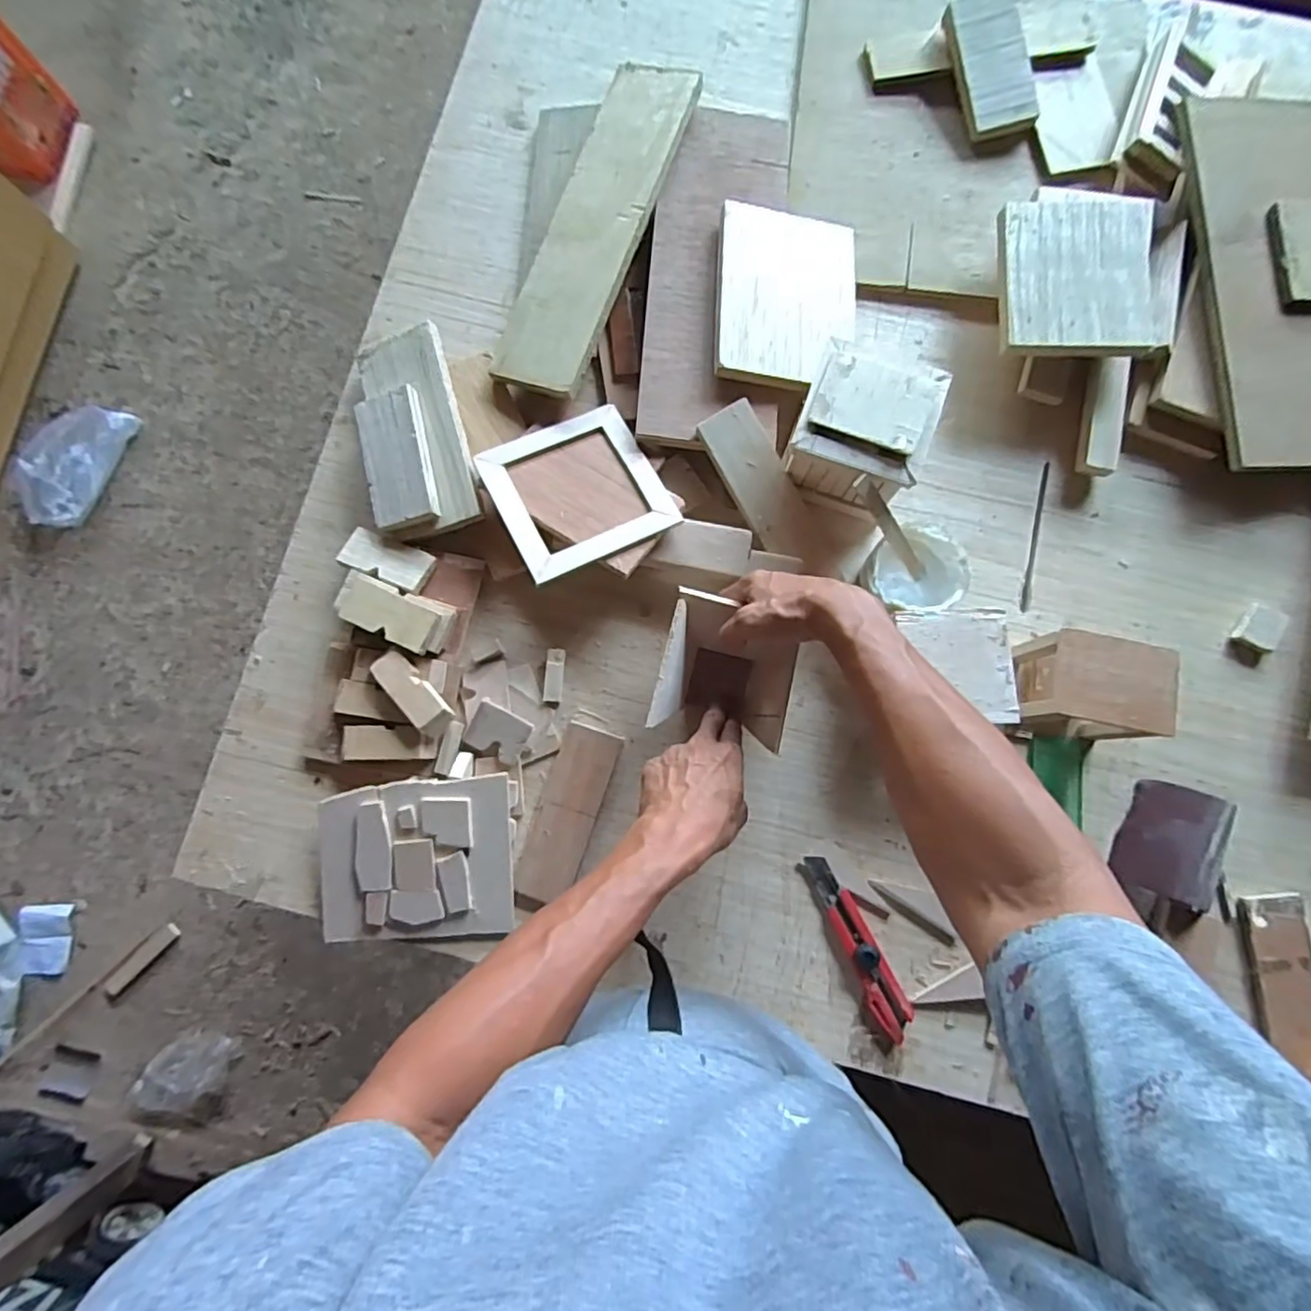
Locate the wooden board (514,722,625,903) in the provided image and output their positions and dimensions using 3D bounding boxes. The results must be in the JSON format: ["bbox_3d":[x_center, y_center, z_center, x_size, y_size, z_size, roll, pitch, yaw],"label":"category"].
[{"bbox_3d":[-0.082,0.147,0.588,0.054,0.011,0.160,19,82,4],"label":"wooden board"}]

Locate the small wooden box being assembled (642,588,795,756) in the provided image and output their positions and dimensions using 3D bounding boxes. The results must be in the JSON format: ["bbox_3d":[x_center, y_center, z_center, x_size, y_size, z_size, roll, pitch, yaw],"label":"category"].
[{"bbox_3d":[0.063,0.015,0.570,0.109,0.074,0.116,13,82,4],"label":"small wooden box being assembled"}]

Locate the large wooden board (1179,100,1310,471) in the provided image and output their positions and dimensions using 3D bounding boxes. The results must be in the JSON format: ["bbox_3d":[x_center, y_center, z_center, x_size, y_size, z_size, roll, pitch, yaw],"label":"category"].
[{"bbox_3d":[0.672,-0.378,0.633,0.256,0.018,0.380,-1,85,-6],"label":"large wooden board"}]

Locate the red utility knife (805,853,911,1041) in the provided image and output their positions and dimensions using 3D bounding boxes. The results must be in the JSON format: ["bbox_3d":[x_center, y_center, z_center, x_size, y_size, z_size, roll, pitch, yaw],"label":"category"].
[{"bbox_3d":[0.182,0.263,0.566,0.035,0.015,0.166,-28,81,-3],"label":"red utility knife"}]

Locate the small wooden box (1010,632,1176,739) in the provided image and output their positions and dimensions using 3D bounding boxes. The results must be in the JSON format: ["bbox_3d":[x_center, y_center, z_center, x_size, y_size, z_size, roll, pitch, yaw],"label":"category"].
[{"bbox_3d":[0.375,0.032,0.560,0.109,0.098,0.081,14,82,4],"label":"small wooden box"}]

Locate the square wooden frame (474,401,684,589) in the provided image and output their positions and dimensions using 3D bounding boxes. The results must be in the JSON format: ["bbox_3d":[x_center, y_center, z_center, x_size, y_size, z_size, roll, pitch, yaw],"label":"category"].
[{"bbox_3d":[-0.075,-0.158,0.592,0.148,0.007,0.157,-25,71,-11],"label":"square wooden frame"}]

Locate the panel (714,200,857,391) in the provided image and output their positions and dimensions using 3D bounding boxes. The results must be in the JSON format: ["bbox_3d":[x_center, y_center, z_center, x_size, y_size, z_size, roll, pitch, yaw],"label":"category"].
[{"bbox_3d":[0.133,-0.359,0.630,0.143,0.011,0.178,6,81,-12],"label":"panel"}]

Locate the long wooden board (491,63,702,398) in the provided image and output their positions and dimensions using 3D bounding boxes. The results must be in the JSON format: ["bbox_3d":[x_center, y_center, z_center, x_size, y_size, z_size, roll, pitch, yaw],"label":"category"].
[{"bbox_3d":[-0.059,-0.443,0.642,0.097,0.021,0.369,21,83,2],"label":"long wooden board"}]

